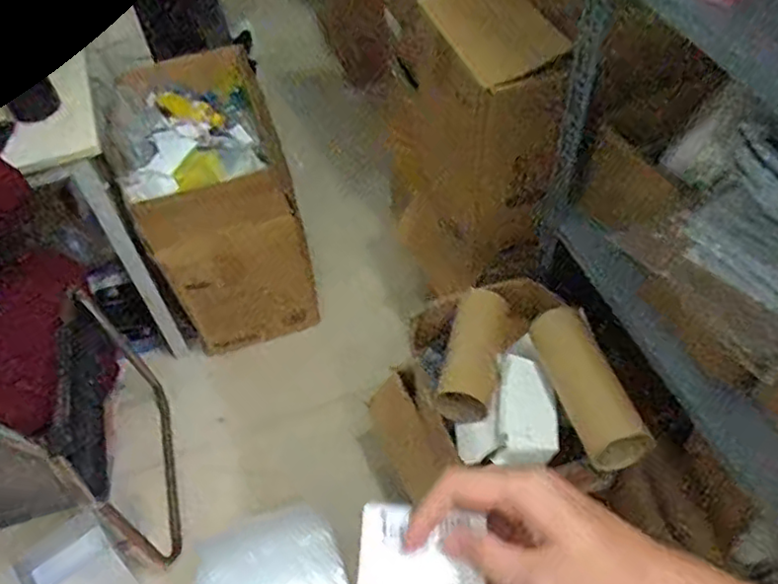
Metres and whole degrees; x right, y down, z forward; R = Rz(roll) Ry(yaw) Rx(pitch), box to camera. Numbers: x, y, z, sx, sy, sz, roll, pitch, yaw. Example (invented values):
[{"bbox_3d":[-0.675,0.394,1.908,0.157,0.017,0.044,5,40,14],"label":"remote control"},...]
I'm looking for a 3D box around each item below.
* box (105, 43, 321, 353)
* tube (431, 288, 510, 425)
[{"bbox_3d":[-0.435,-0.221,1.728,0.348,0.584,0.451,-17,52,-8],"label":"box"},{"bbox_3d":[0.147,0.100,1.123,0.093,0.069,0.236,11,53,14],"label":"tube"}]

